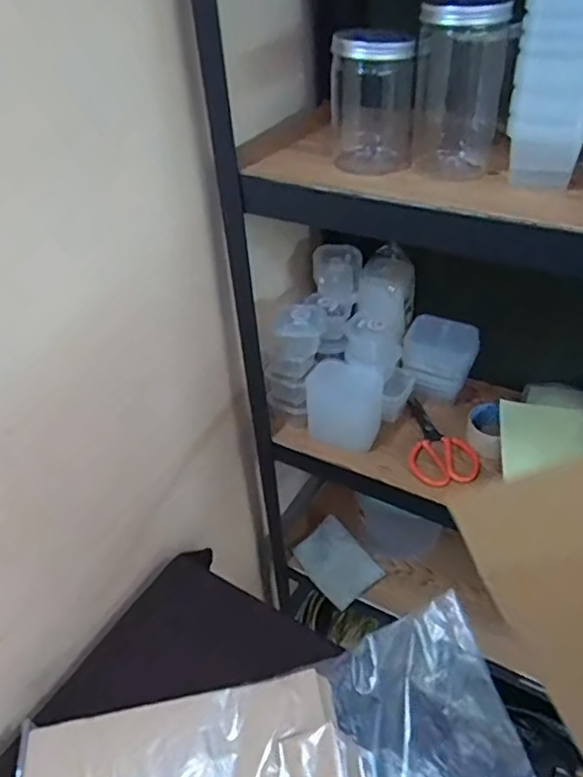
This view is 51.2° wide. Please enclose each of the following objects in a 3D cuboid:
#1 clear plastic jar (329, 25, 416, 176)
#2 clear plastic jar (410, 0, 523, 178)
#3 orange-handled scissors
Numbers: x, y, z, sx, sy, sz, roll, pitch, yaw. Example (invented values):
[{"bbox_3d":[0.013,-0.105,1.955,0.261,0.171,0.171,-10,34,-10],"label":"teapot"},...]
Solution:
[{"bbox_3d":[0.094,-0.328,0.703,0.091,0.146,0.089,2,41,7],"label":"clear plastic jar"},{"bbox_3d":[0.186,-0.329,0.671,0.099,0.172,0.088,5,42,11],"label":"clear plastic jar"},{"bbox_3d":[0.225,0.086,0.993,0.109,0.017,0.180,-17,42,-13],"label":"orange-handled scissors"}]

